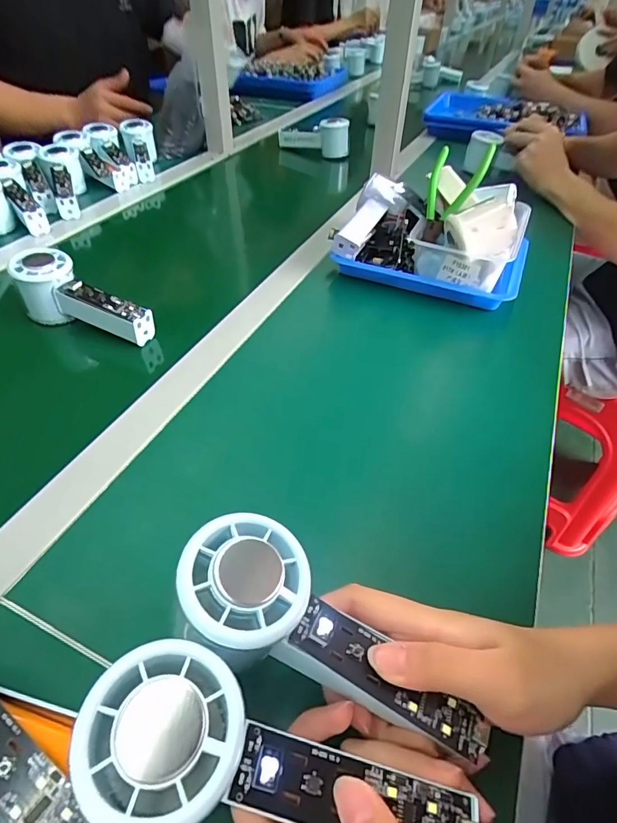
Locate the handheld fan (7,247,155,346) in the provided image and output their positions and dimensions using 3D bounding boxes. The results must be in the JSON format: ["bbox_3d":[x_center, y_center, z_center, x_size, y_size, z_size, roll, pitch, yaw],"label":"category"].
[{"bbox_3d":[-0.224,-0.112,0.442,0.139,0.063,0.044,20,48,16],"label":"handheld fan"}]

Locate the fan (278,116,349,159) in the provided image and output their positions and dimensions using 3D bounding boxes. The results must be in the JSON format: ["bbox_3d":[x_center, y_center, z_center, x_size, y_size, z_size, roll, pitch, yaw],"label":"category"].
[{"bbox_3d":[0.009,-0.557,0.883,0.149,0.070,0.059,30,51,24],"label":"fan"}]

